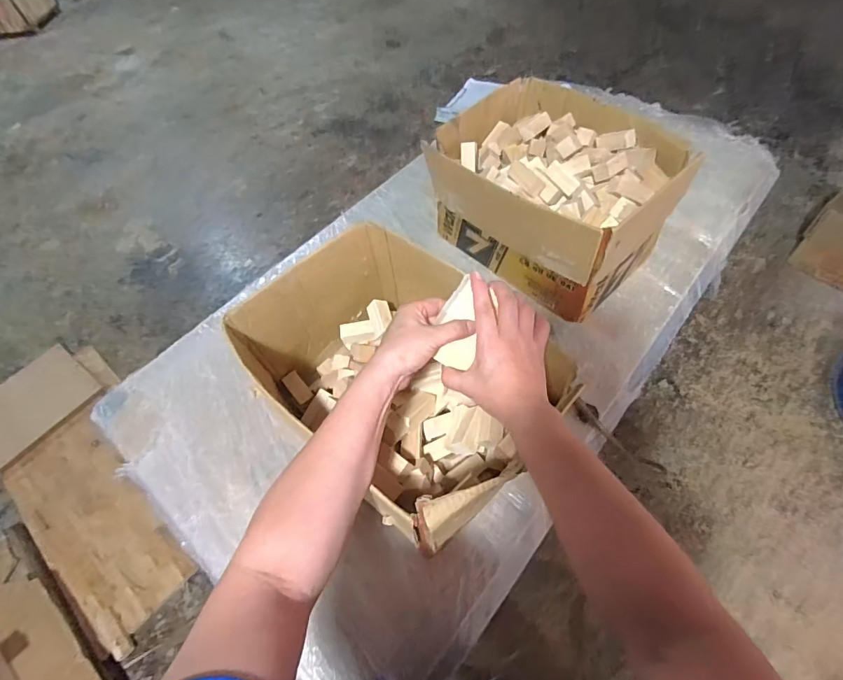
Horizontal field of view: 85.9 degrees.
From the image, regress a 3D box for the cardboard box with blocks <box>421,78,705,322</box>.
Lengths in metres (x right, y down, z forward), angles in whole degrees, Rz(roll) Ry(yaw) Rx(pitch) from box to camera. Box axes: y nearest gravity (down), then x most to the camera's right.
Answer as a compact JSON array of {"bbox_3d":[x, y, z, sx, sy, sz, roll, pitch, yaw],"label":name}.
[{"bbox_3d":[0.232,-0.261,0.822,0.305,0.212,0.363,-41,61,-21],"label":"cardboard box with blocks"}]

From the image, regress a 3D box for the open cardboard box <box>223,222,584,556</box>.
[{"bbox_3d":[-0.028,0.053,0.609,0.263,0.193,0.377,-40,61,-21],"label":"open cardboard box"}]

